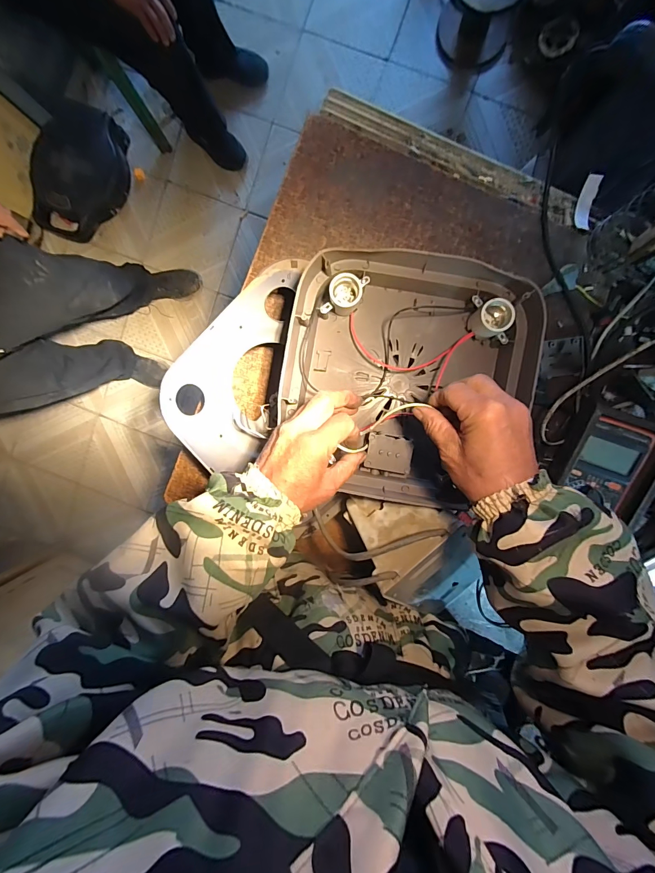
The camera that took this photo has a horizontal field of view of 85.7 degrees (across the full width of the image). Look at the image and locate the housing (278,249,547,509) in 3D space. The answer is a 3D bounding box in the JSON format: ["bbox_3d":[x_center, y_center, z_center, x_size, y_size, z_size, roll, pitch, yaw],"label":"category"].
[{"bbox_3d":[0.084,-0.064,0.407,0.265,0.067,0.271,9,98,2],"label":"housing"}]

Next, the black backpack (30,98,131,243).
[{"bbox_3d":[-0.809,-0.854,1.162,0.272,0.114,0.391,19,98,1],"label":"black backpack"}]

